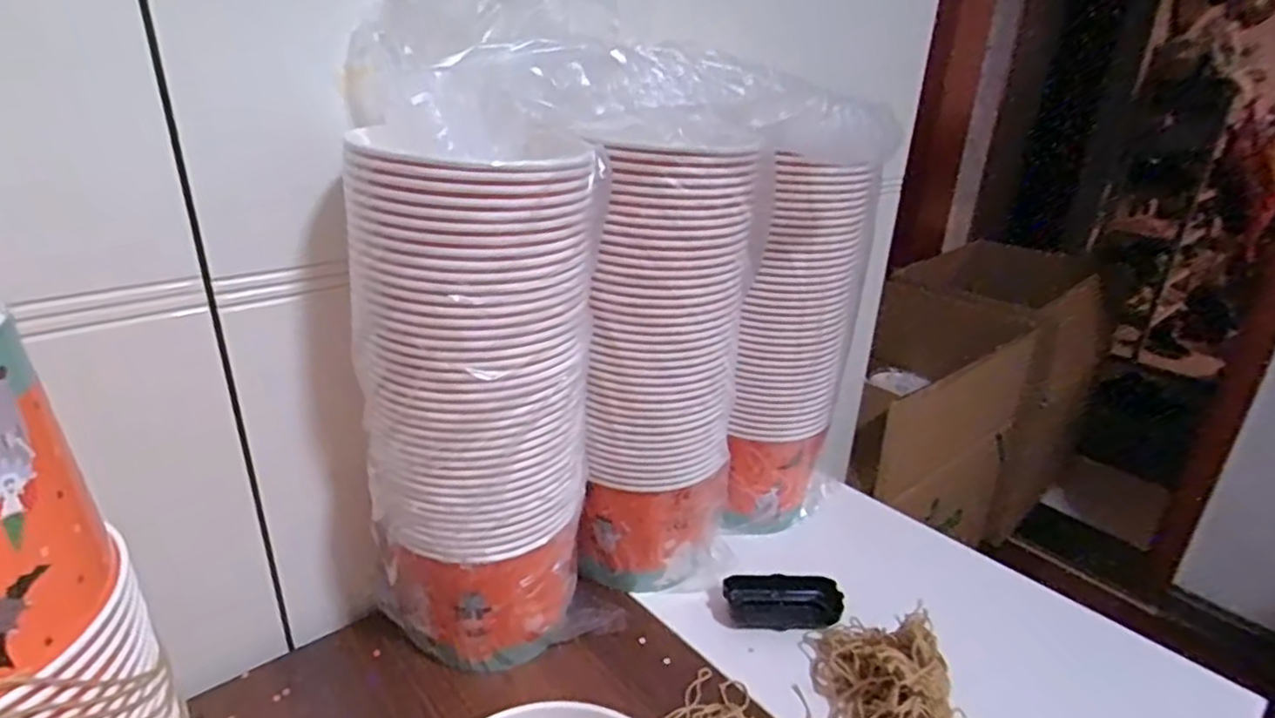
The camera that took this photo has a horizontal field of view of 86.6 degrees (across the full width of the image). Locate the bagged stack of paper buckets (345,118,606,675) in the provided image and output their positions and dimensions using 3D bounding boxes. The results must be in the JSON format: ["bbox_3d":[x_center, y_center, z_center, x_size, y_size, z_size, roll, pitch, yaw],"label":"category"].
[{"bbox_3d":[-0.121,0.062,0.537,0.153,0.436,0.131,9,25,15],"label":"bagged stack of paper buckets"}]

